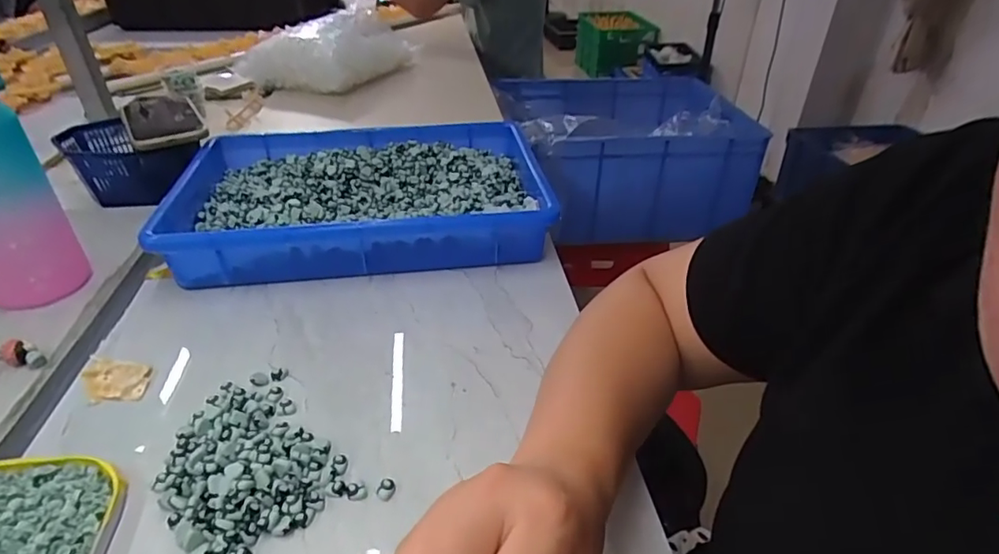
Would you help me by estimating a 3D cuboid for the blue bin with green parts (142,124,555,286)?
[{"bbox_3d":[-0.143,-0.088,0.598,0.364,0.065,0.244,-3,35,-8],"label":"blue bin with green parts"}]

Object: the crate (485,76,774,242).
[{"bbox_3d":[0.252,-0.290,1.232,0.529,0.242,0.468,-8,34,-14],"label":"crate"}]

